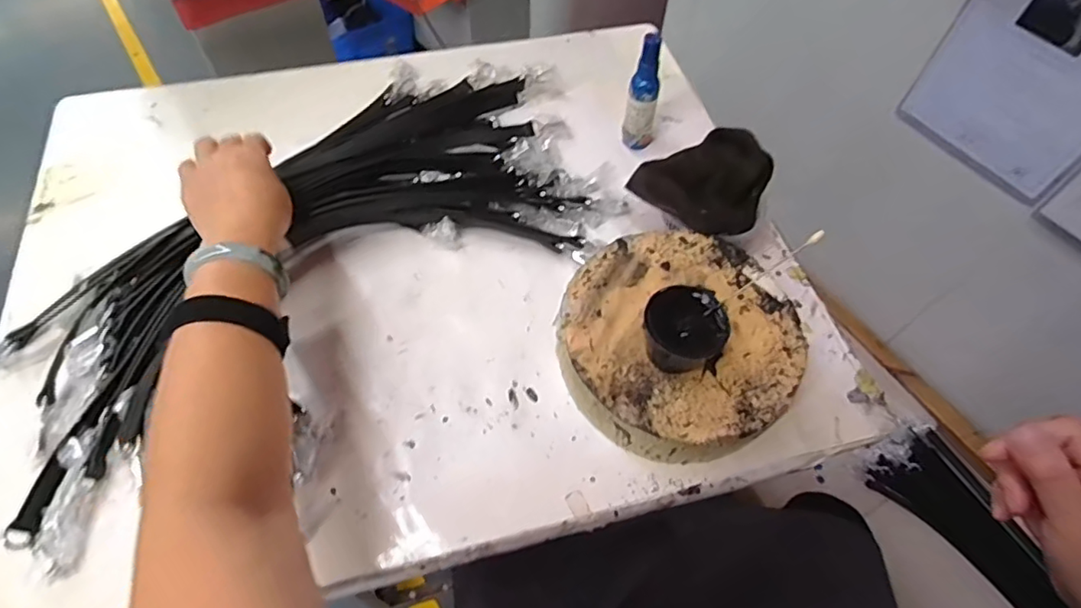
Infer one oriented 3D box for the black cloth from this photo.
[{"bbox_3d":[0.167,-0.114,0.563,0.131,0.021,0.098,-27,84,-13],"label":"black cloth"}]

